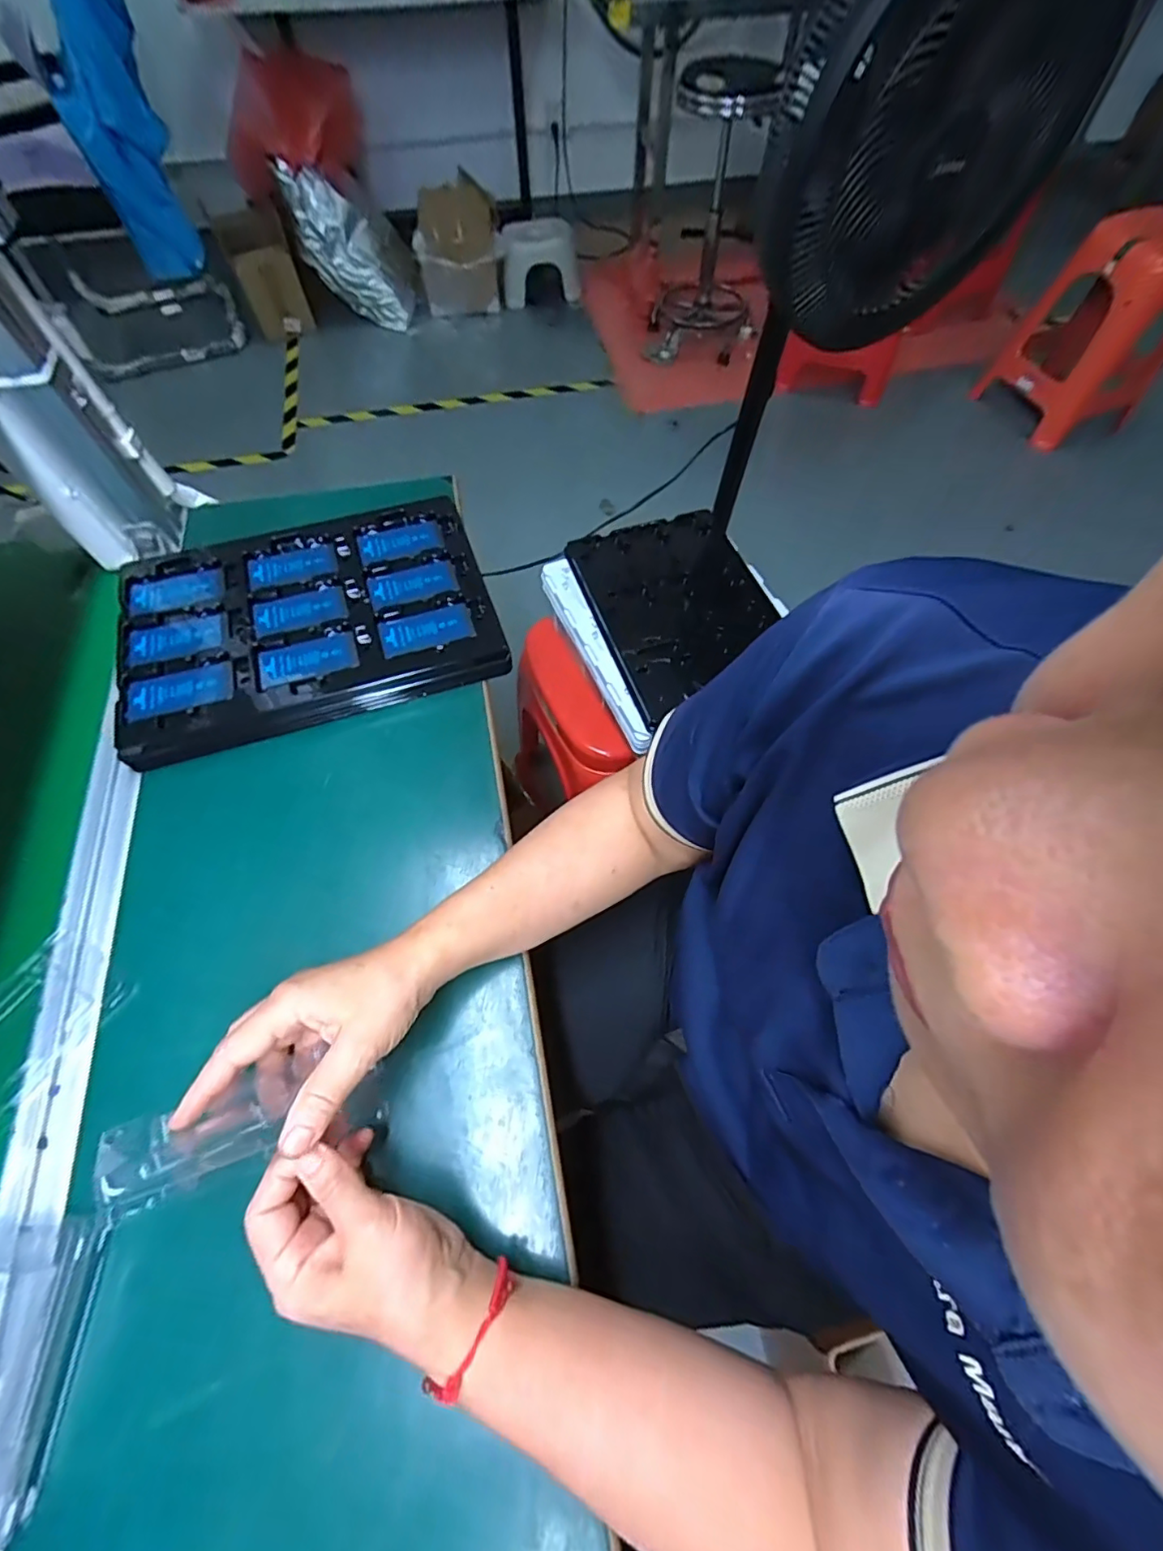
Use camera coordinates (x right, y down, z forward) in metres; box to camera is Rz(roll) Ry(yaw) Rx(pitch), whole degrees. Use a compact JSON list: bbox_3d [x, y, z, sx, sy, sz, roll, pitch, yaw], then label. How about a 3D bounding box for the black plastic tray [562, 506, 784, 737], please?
[{"bbox_3d":[0.131,-0.235,0.759,0.221,0.029,0.315,-18,64,-9],"label":"black plastic tray"}]

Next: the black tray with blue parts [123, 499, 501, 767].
[{"bbox_3d":[-0.256,-0.149,0.536,0.330,0.031,0.223,-17,64,-8],"label":"black tray with blue parts"}]

